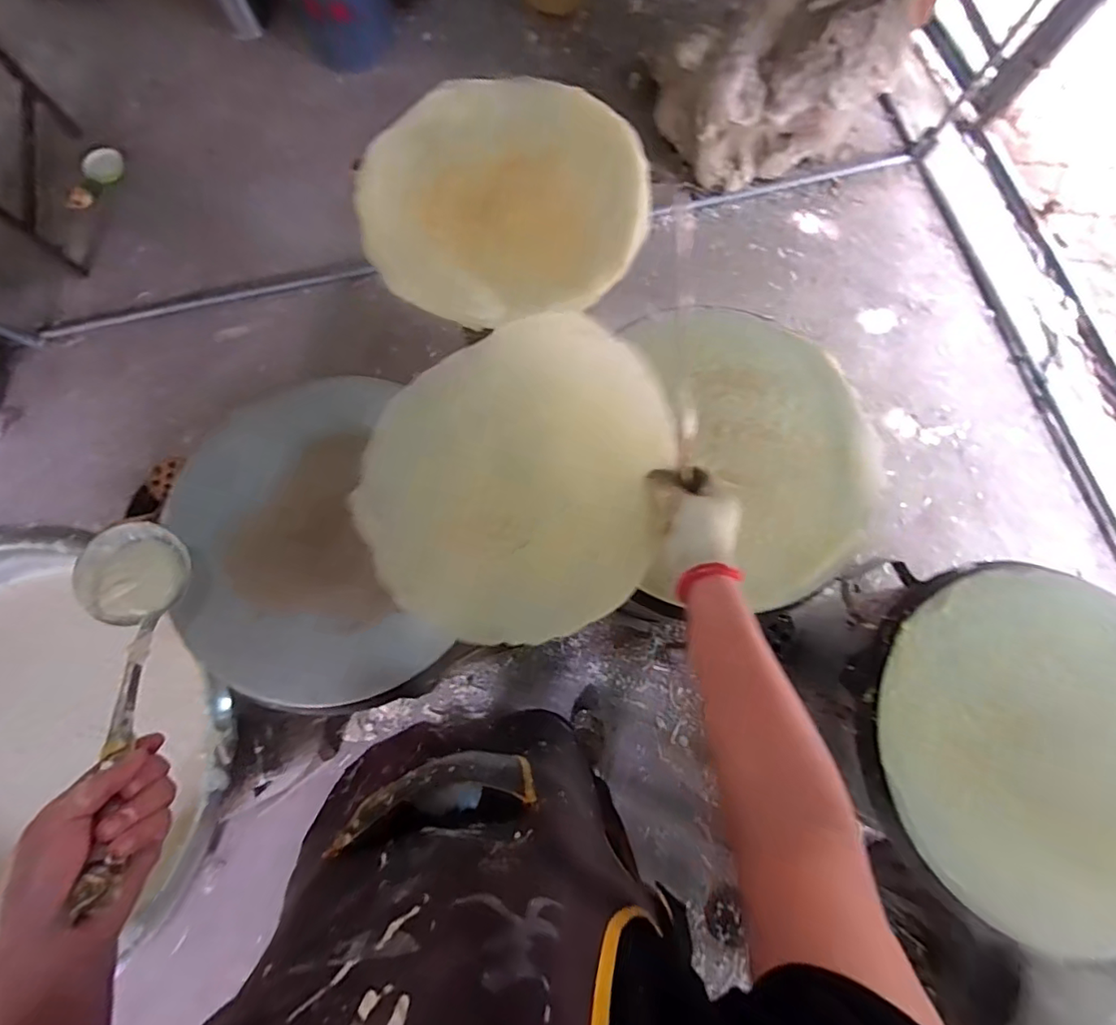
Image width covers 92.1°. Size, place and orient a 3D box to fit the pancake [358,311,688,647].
[{"bbox_3d":[-0.061,-0.042,0.603,0.369,0.075,0.369,-1,84,9],"label":"pancake"}]

